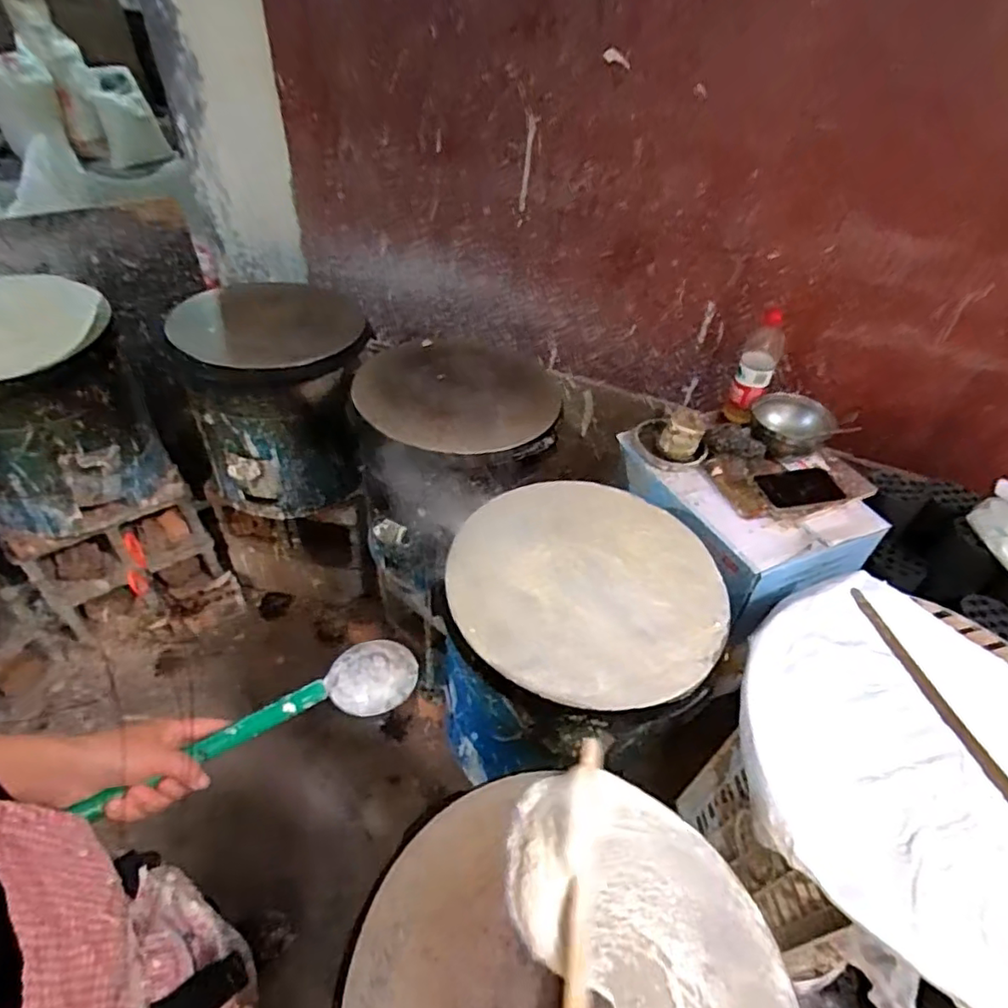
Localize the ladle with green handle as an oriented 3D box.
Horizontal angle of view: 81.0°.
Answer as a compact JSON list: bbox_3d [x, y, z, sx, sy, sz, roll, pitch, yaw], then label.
[{"bbox_3d":[-0.210,0.199,0.562,0.276,0.077,0.049,-10,44,-44],"label":"ladle with green handle"}]

